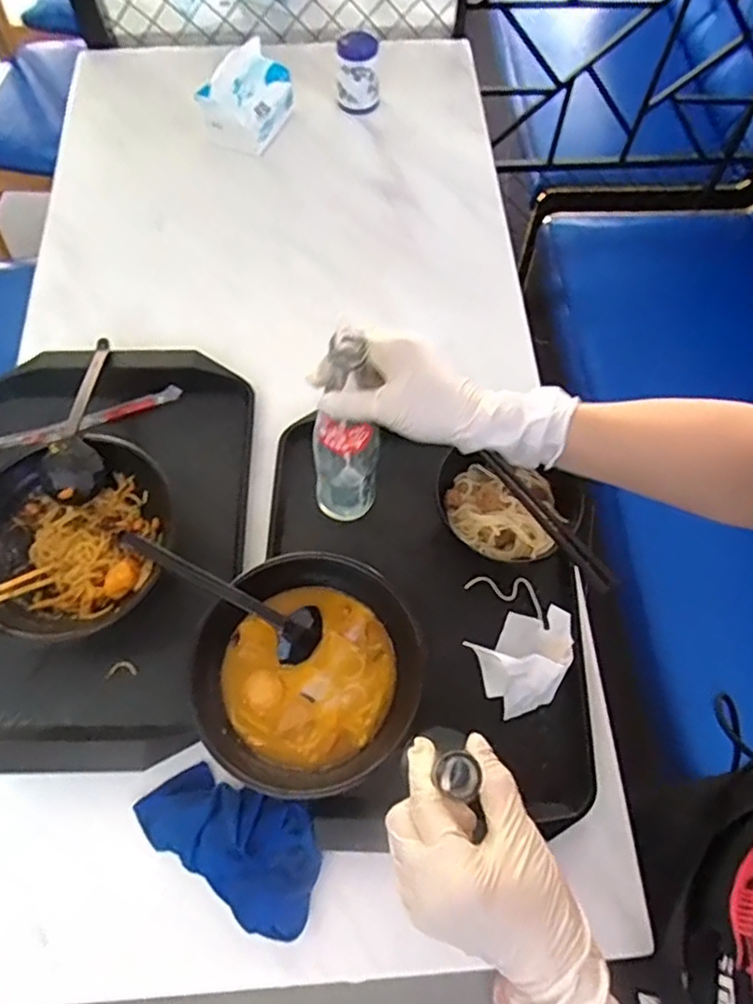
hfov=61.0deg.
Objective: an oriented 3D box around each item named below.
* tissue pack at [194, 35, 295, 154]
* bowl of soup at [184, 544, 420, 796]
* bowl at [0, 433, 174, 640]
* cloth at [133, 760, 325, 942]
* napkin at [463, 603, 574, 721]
[{"bbox_3d":[-0.172,-0.543,0.859,0.089,0.072,0.116,28,64,12],"label":"tissue pack"},{"bbox_3d":[-0.059,0.145,0.553,0.182,0.067,0.188,1,62,-2],"label":"bowl of soup"},{"bbox_3d":[-0.283,0.036,0.595,0.167,0.074,0.181,1,62,-2],"label":"bowl"},{"bbox_3d":[-0.121,0.272,0.511,0.155,0.044,0.089,19,62,7],"label":"cloth"},{"bbox_3d":[0.139,0.138,0.579,0.091,0.046,0.081,-22,65,-14],"label":"napkin"}]

